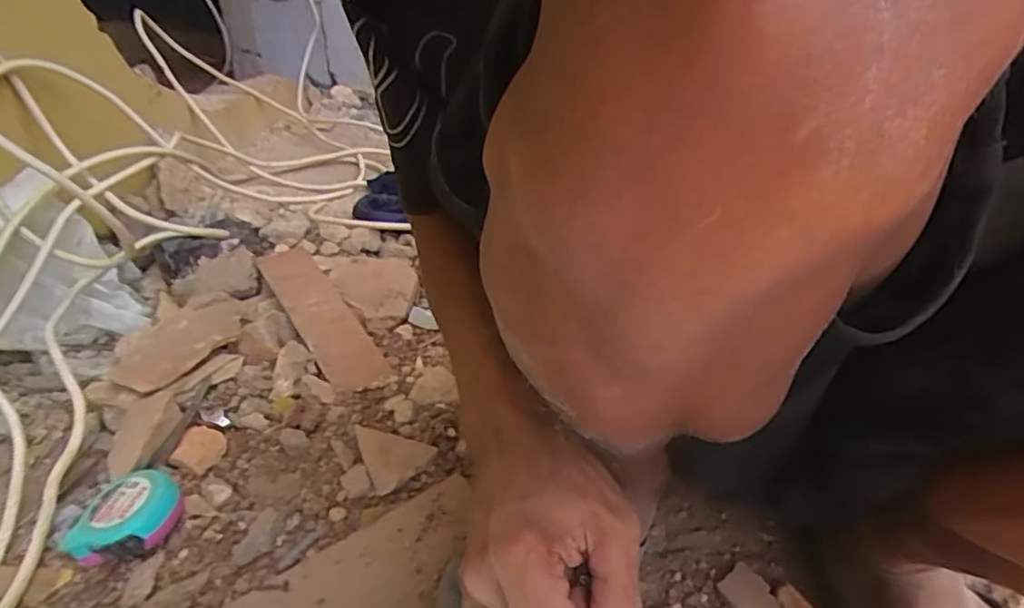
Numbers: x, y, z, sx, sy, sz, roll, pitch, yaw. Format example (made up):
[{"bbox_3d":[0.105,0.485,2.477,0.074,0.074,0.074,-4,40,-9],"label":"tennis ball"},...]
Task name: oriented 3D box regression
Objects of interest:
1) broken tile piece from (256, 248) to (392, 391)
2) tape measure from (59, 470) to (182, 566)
[{"bbox_3d":[-0.216,0.009,0.668,0.062,0.012,0.249,-17,48,-34],"label":"broken tile piece"},{"bbox_3d":[-0.286,0.156,0.445,0.066,0.031,0.067,-7,39,0],"label":"tape measure"}]

